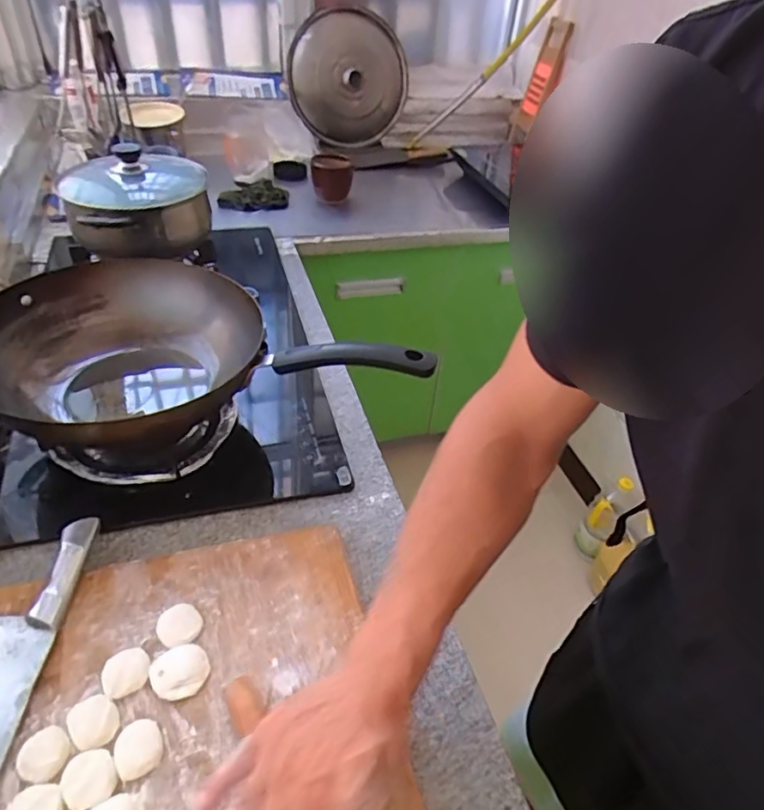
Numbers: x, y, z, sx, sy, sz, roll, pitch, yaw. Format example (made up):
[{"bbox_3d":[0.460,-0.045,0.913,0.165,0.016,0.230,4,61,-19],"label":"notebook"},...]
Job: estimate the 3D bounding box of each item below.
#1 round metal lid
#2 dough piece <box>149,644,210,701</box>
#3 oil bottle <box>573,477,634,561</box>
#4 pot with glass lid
[{"bbox_3d":[-0.089,-0.847,1.524,0.315,0.330,0.067,-4,42,-10],"label":"round metal lid"},{"bbox_3d":[-0.172,0.227,0.488,0.046,0.012,0.041,-13,45,-22],"label":"dough piece"},{"bbox_3d":[0.567,0.310,1.508,0.079,0.291,0.072,27,46,23],"label":"oil bottle"},{"bbox_3d":[-0.399,-0.334,0.932,0.222,0.138,0.248,-10,44,-19],"label":"pot with glass lid"}]

